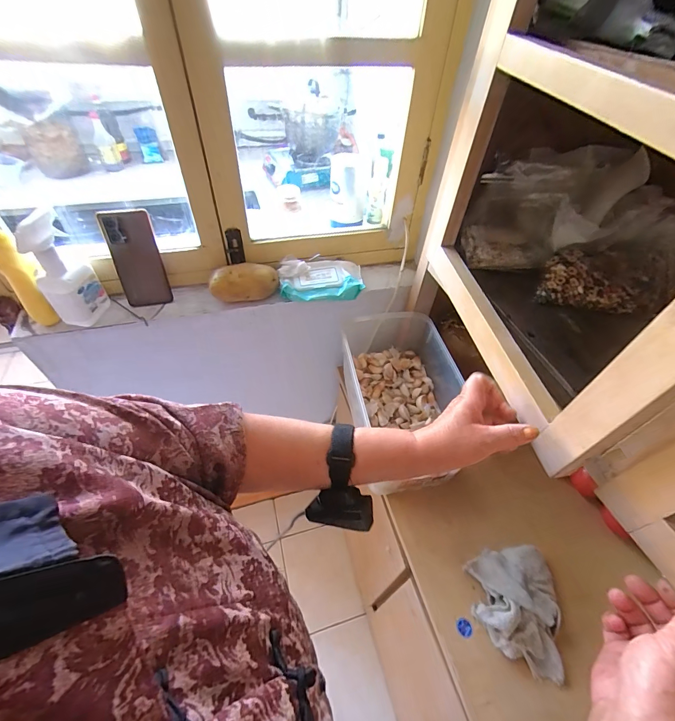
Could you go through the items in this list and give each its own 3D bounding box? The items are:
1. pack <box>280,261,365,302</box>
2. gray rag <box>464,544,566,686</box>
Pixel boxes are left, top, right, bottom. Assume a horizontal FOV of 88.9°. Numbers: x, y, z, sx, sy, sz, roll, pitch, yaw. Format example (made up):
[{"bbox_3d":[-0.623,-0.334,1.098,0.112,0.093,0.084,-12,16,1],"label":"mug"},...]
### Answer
[{"bbox_3d":[-0.030,-0.160,0.693,0.160,0.038,0.102,-3,47,-2],"label":"pack"},{"bbox_3d":[0.276,0.376,0.525,0.127,0.042,0.160,-2,47,-2],"label":"gray rag"}]

